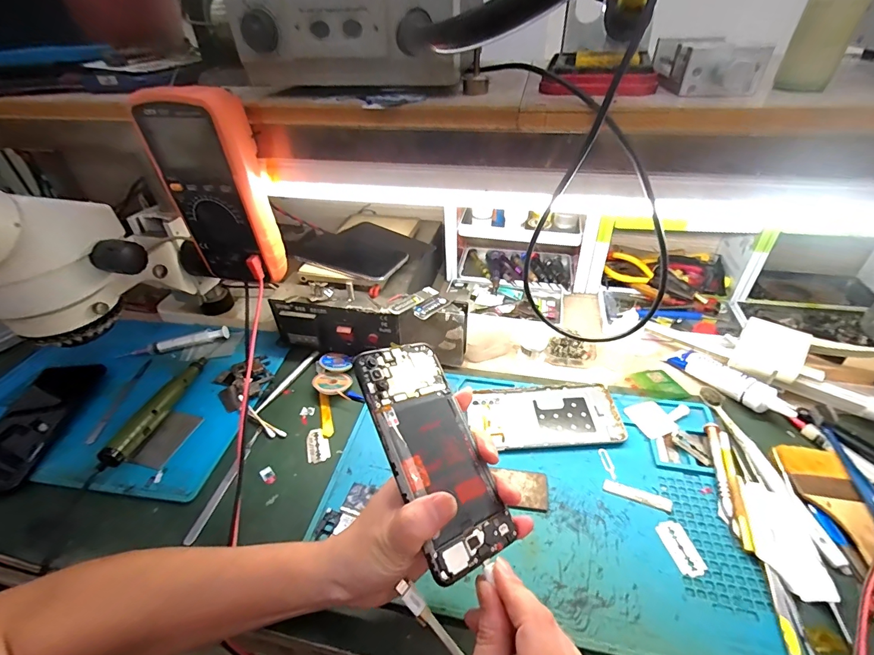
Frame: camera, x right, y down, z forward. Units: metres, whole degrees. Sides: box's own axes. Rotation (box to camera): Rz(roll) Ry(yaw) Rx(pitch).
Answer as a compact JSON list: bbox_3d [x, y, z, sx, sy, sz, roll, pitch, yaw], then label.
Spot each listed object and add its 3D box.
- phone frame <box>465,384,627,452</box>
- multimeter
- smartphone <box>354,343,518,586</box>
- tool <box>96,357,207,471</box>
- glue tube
[{"bbox_3d":[0.116,0.097,0.443,0.158,0.013,0.076,-4,37,-2],"label":"phone frame"},{"bbox_3d":[-0.209,-0.127,0.388,0.089,0.172,0.053,7,40,12],"label":"multimeter"},{"bbox_3d":[-0.003,0.082,0.284,0.070,0.005,0.157,-10,63,-39],"label":"smartphone"},{"bbox_3d":[-0.311,0.089,0.452,0.022,0.028,0.159,2,37,6],"label":"tool"},{"bbox_3d":[0.332,0.062,0.459,0.030,0.023,0.125,-20,41,-22],"label":"glue tube"}]

